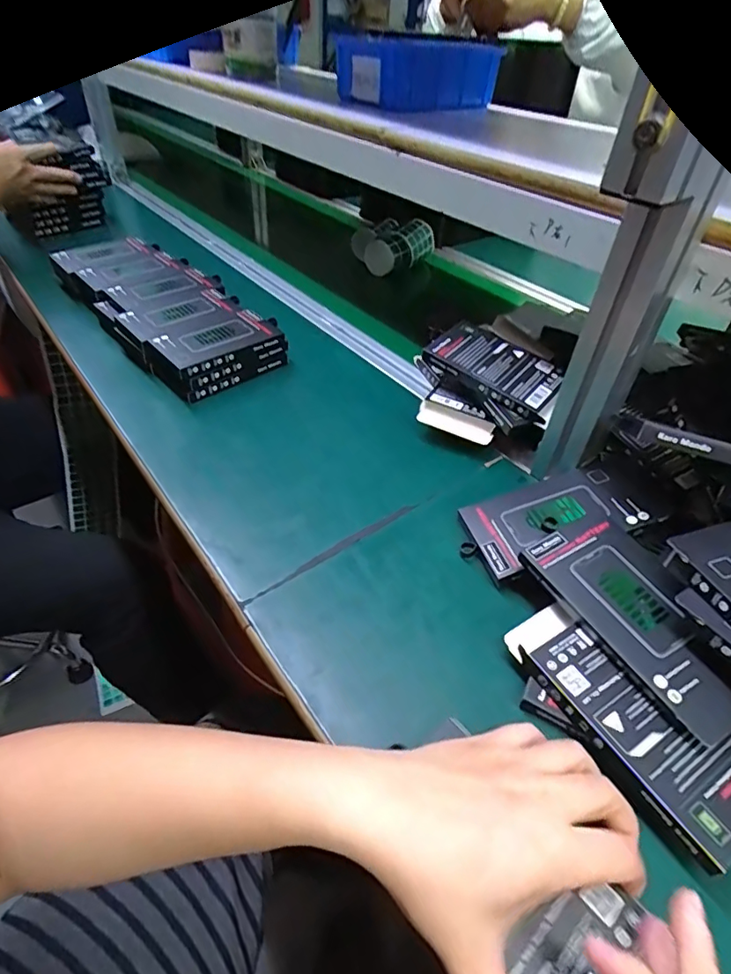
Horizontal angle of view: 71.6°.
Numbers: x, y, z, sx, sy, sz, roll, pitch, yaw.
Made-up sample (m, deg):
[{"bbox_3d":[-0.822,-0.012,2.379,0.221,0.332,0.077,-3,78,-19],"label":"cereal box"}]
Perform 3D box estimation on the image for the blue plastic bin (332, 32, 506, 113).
[{"bbox_3d":[0.069,-0.545,0.667,0.188,0.064,0.115,-29,52,-31],"label":"blue plastic bin"}]

